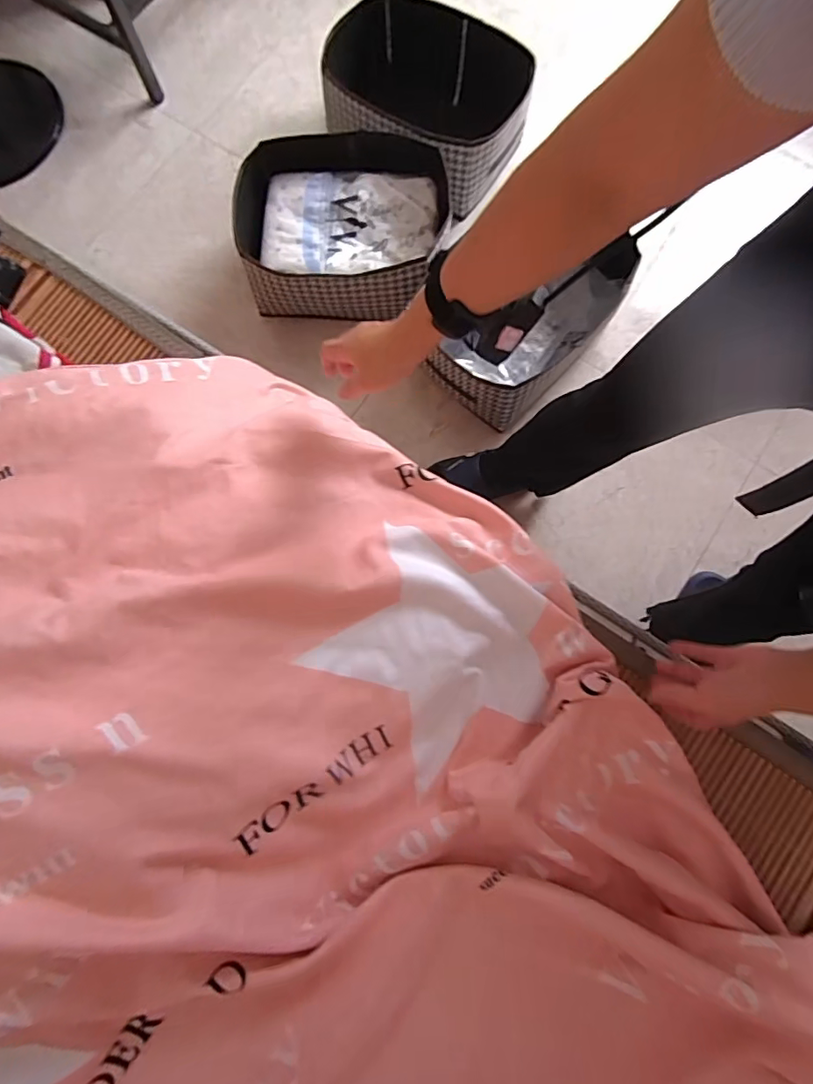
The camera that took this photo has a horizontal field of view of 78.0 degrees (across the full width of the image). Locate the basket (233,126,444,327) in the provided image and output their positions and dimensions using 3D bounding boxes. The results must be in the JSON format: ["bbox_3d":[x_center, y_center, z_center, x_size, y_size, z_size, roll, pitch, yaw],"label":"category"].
[{"bbox_3d":[-0.128,-0.669,1.120,0.442,0.190,0.394,-2,79,-1],"label":"basket"}]

